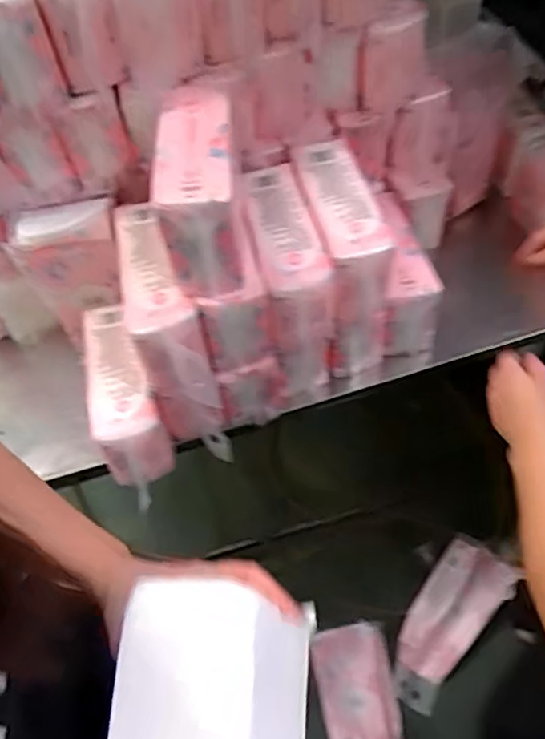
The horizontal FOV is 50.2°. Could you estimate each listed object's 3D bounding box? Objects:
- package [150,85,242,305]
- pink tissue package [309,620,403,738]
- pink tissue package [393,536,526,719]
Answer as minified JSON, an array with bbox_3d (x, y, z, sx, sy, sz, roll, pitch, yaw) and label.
[{"bbox_3d":[-0.090,-0.227,0.720,0.083,0.124,0.253,-6,55,1],"label":"package"},{"bbox_3d":[0.177,0.704,1.158,0.159,0.066,0.344,-7,55,0],"label":"pink tissue package"},{"bbox_3d":[0.375,0.545,1.252,0.149,0.043,0.351,31,80,24],"label":"pink tissue package"}]

